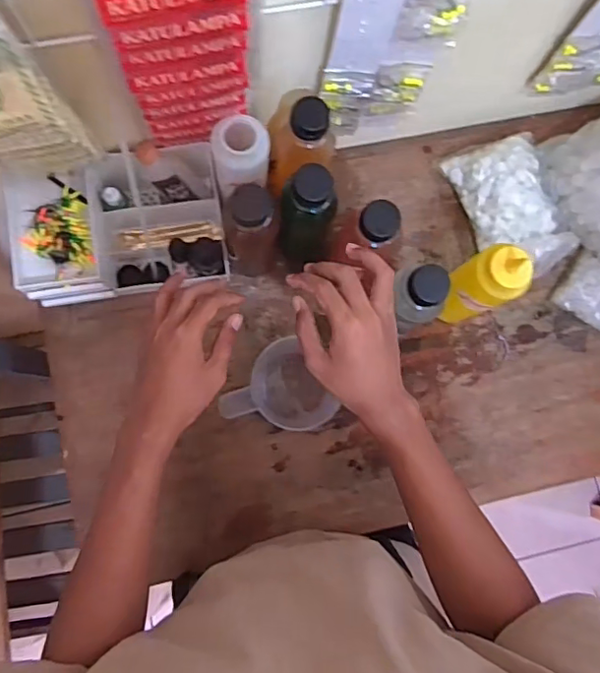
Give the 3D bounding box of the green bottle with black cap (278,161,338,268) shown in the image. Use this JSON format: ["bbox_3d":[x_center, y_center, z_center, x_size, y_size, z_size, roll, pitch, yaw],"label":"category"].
[{"bbox_3d":[0.008,-0.131,0.634,0.060,0.190,0.050,5,82,-3],"label":"green bottle with black cap"}]

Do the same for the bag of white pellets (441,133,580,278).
[{"bbox_3d":[0.278,-0.167,0.723,0.121,0.052,0.183,-17,84,-6],"label":"bag of white pellets"}]

